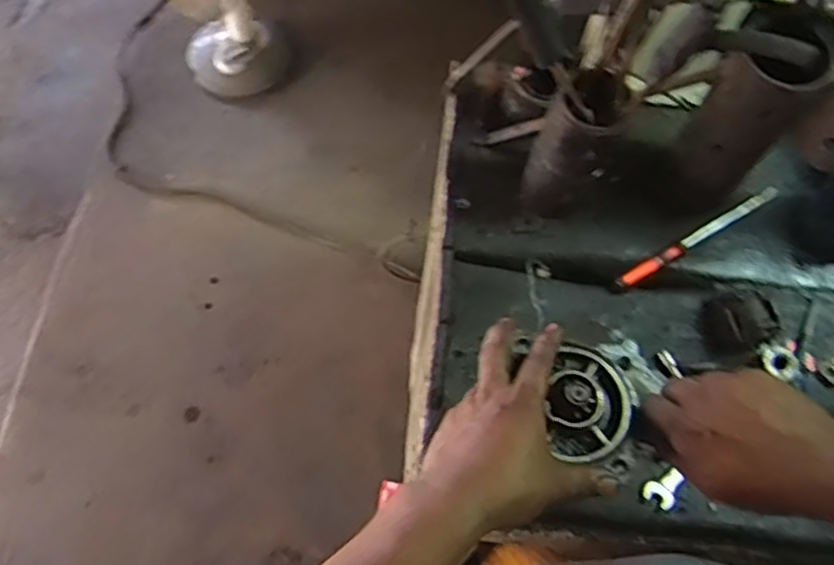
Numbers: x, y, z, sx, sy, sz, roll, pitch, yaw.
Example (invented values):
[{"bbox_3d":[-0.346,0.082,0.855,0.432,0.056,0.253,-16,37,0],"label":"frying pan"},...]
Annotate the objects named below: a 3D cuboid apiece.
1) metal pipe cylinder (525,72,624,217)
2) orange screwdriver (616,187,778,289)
[{"bbox_3d":[0.171,-0.144,0.761,0.083,0.174,0.070,22,66,8],"label":"metal pipe cylinder"},{"bbox_3d":[0.331,-0.054,0.816,0.220,0.021,0.019,-28,69,-14],"label":"orange screwdriver"}]

